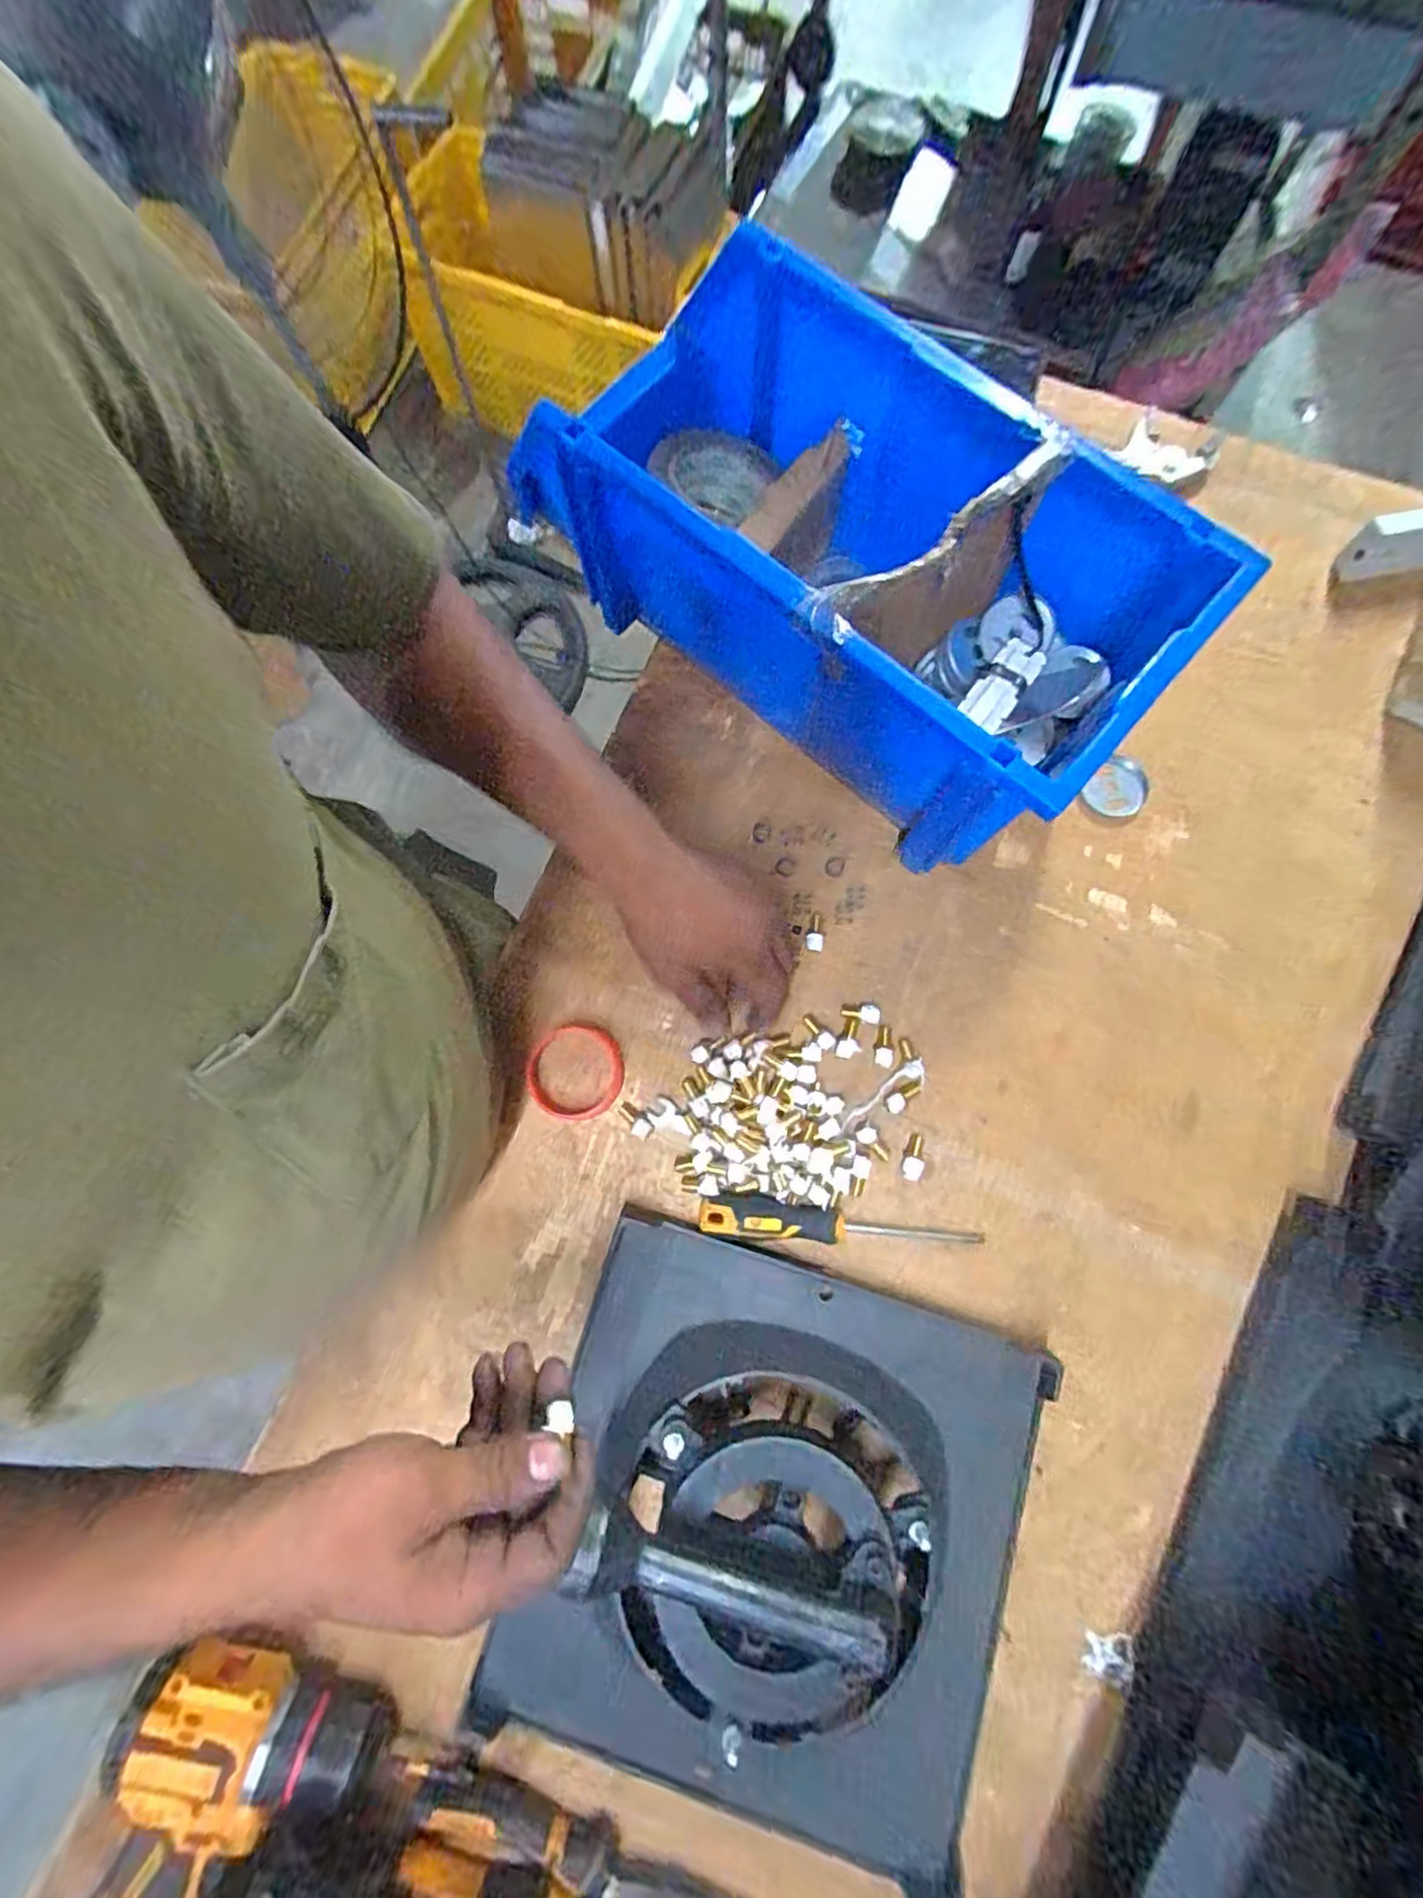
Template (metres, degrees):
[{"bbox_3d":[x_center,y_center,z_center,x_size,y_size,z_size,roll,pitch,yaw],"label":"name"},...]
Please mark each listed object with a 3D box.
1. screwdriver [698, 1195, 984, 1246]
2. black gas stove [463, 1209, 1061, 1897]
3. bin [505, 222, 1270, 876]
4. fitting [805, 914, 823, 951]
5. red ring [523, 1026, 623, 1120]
[{"bbox_3d":[0.089,0.194,0.459,0.191,0.022,0.026,9,79,3],"label":"screwdriver"},{"bbox_3d":[0.041,0.355,0.392,0.301,0.099,0.295,16,80,4],"label":"black gas stove"},{"bbox_3d":[0.093,-0.267,0.478,0.413,0.189,0.207,41,82,8],"label":"bin"},{"bbox_3d":[0.079,-0.013,0.510,0.013,0.008,0.029,9,65,3],"label":"fitting"},{"bbox_3d":[-0.101,0.091,0.497,0.070,0.004,0.069,0,79,1],"label":"red ring"}]

